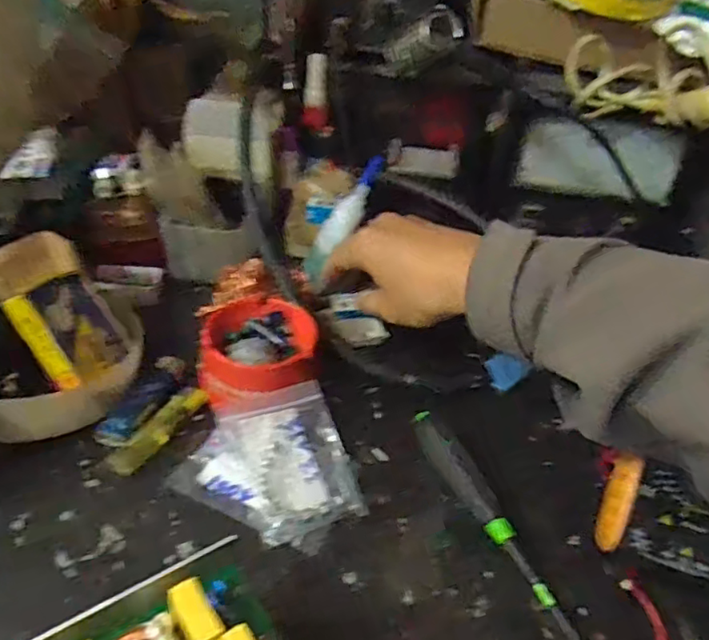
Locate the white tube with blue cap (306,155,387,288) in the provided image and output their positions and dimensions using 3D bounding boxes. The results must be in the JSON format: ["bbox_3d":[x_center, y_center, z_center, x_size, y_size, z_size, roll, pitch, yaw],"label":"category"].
[{"bbox_3d":[-0.011,-0.084,0.499,0.023,0.116,0.016,37,8,31],"label":"white tube with blue cap"}]

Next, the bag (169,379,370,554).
[{"bbox_3d":[-0.053,0.090,0.370,0.100,0.028,0.095,-13,44,-22],"label":"bag"}]

